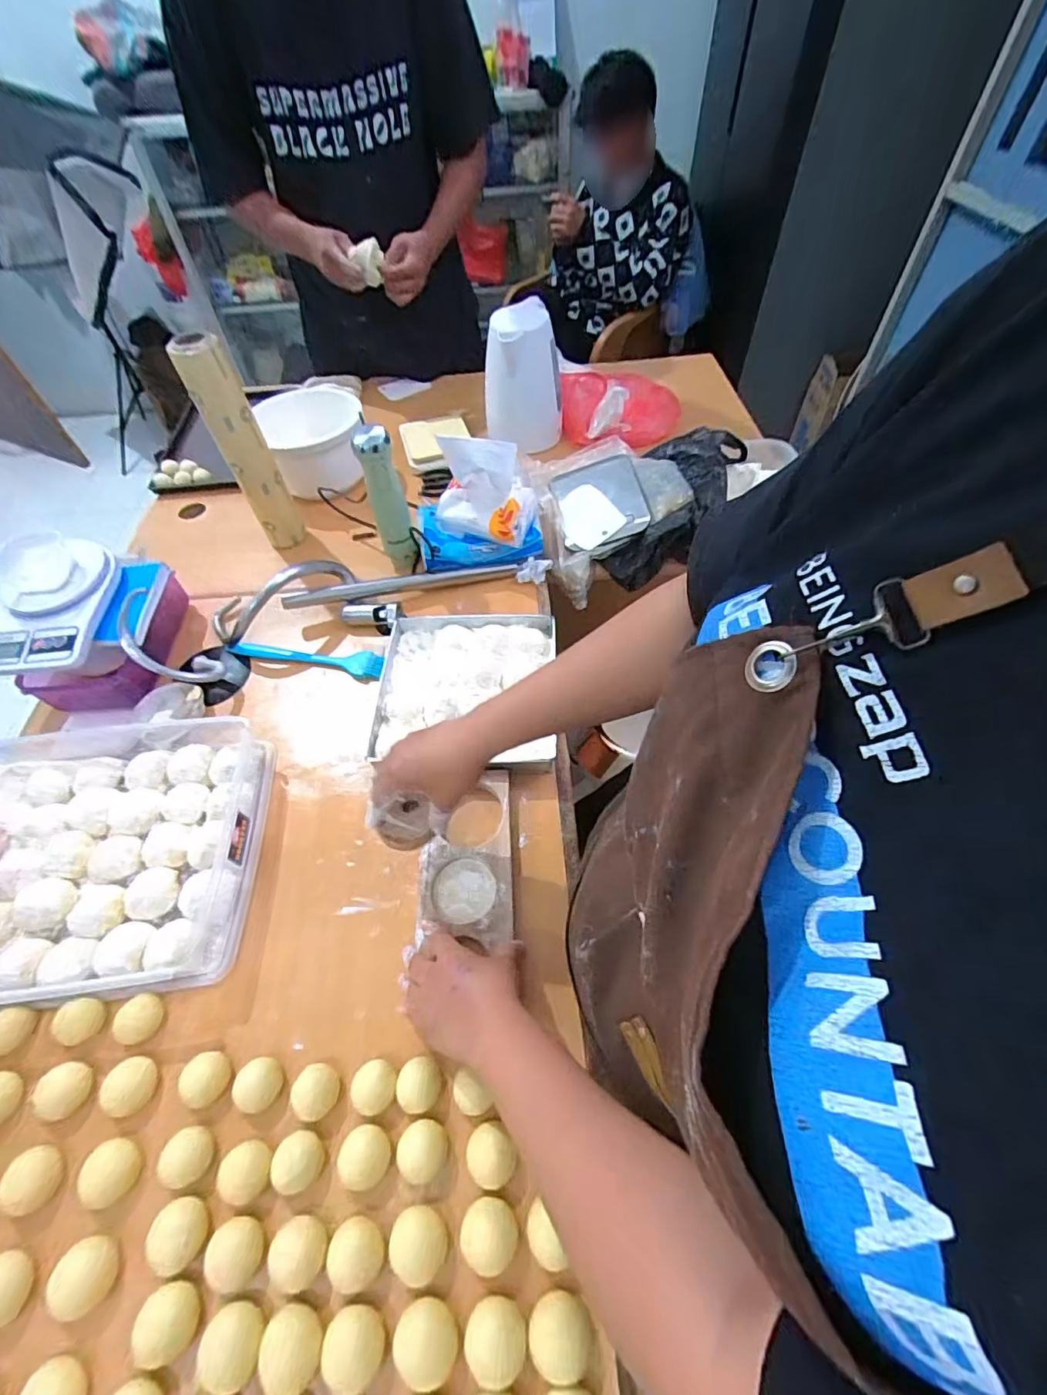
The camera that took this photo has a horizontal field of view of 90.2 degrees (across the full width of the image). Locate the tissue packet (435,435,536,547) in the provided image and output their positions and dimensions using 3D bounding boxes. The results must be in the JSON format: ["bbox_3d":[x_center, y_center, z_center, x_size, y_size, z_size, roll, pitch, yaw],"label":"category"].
[{"bbox_3d":[-0.061,-0.309,0.765,0.139,0.135,0.068,9,56,10],"label":"tissue packet"}]

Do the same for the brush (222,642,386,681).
[{"bbox_3d":[-0.317,-0.061,0.766,0.236,0.022,0.034,9,56,10],"label":"brush"}]

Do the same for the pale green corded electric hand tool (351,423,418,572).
[{"bbox_3d":[-0.201,-0.291,0.782,0.053,0.211,0.053,-19,56,-9],"label":"pale green corded electric hand tool"}]

